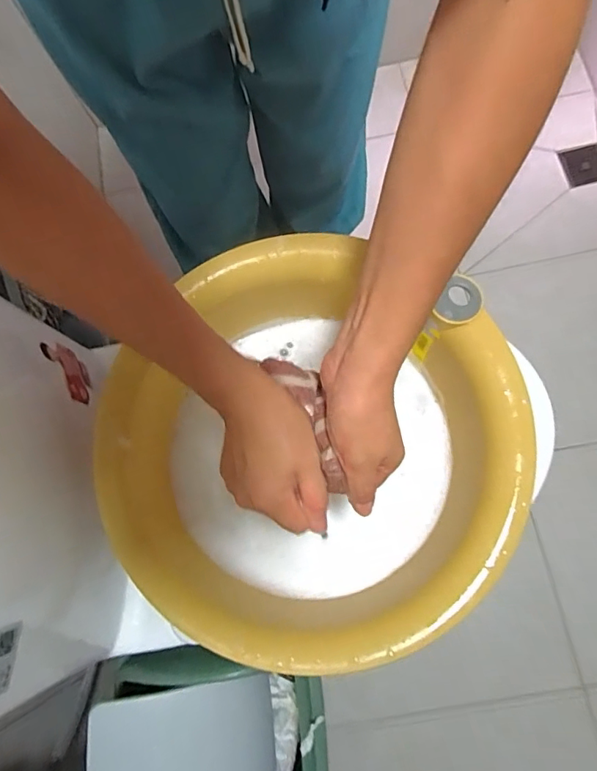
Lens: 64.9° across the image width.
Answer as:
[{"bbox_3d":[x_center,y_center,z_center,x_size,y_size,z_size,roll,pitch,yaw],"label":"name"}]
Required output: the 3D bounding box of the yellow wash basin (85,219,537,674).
[{"bbox_3d":[0.009,0.053,0.437,0.336,0.115,0.344,-2,75,7],"label":"yellow wash basin"}]

